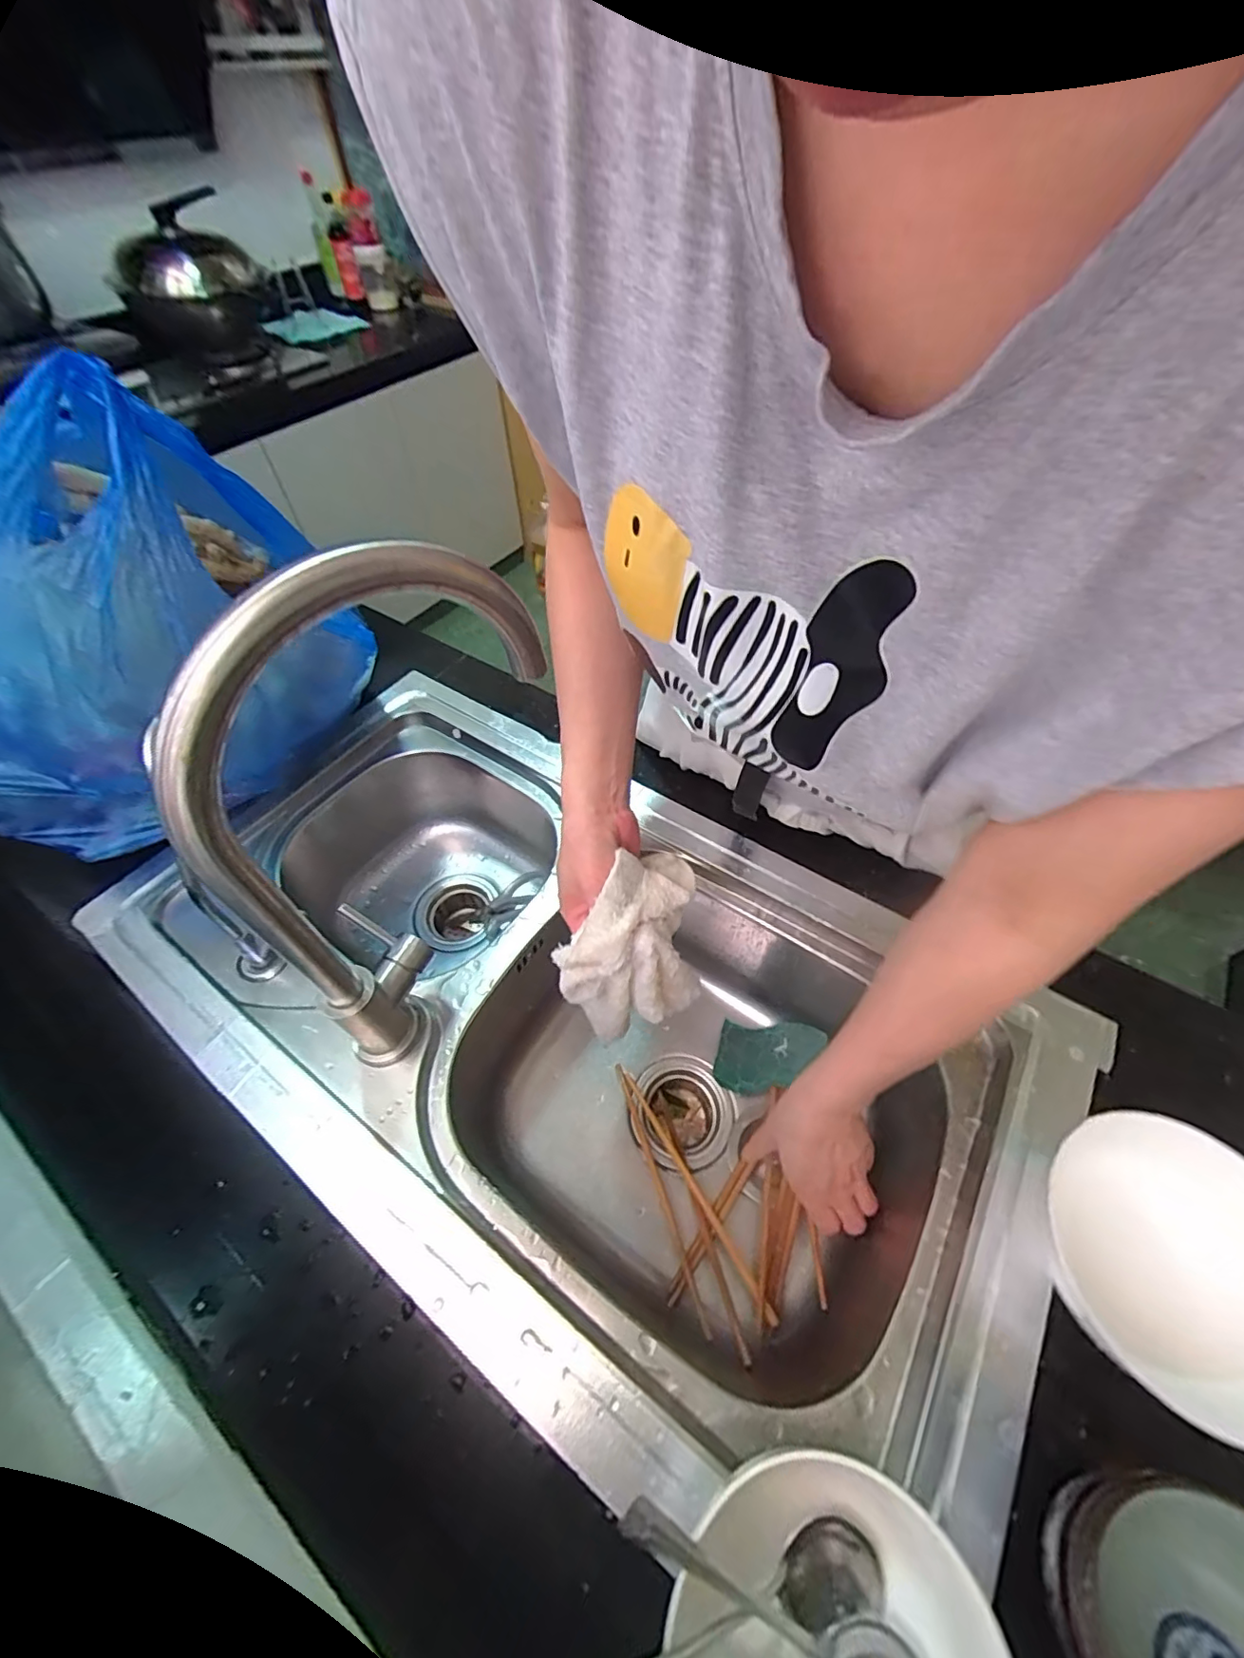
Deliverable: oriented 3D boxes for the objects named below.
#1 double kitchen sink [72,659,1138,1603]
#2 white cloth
[{"bbox_3d":[-0.053,0.181,0.560,0.779,0.215,0.422,28,59,21],"label":"double kitchen sink"},{"bbox_3d":[0.018,0.100,0.462,0.133,0.149,0.087,-39,62,-24],"label":"white cloth"}]

